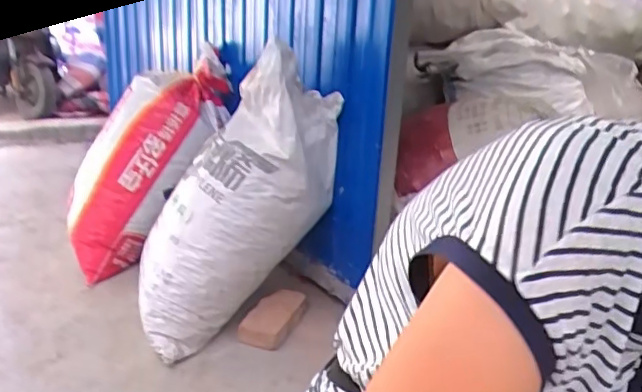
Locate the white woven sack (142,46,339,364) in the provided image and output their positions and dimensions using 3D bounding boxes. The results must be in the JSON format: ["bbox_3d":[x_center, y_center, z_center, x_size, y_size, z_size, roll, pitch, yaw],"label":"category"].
[{"bbox_3d":[-0.192,0.036,1.469,0.329,0.771,0.250,27,7,-33],"label":"white woven sack"}]

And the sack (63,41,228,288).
[{"bbox_3d":[-0.548,-0.124,1.773,0.269,0.760,0.331,32,6,-31],"label":"sack"}]

